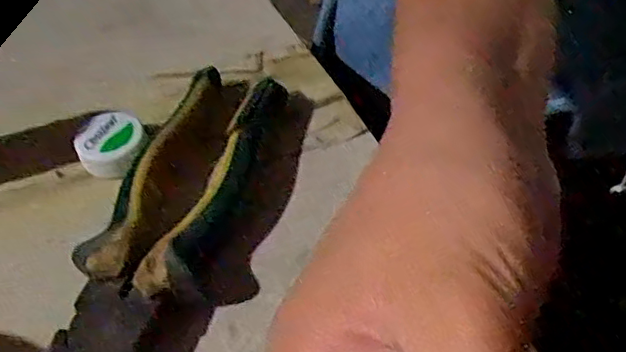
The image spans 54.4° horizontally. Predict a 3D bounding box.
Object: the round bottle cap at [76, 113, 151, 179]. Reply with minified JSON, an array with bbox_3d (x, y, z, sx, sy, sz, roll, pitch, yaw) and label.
[{"bbox_3d":[-0.094,-0.015,0.285,0.031,0.013,0.034,-1,49,1],"label":"round bottle cap"}]

